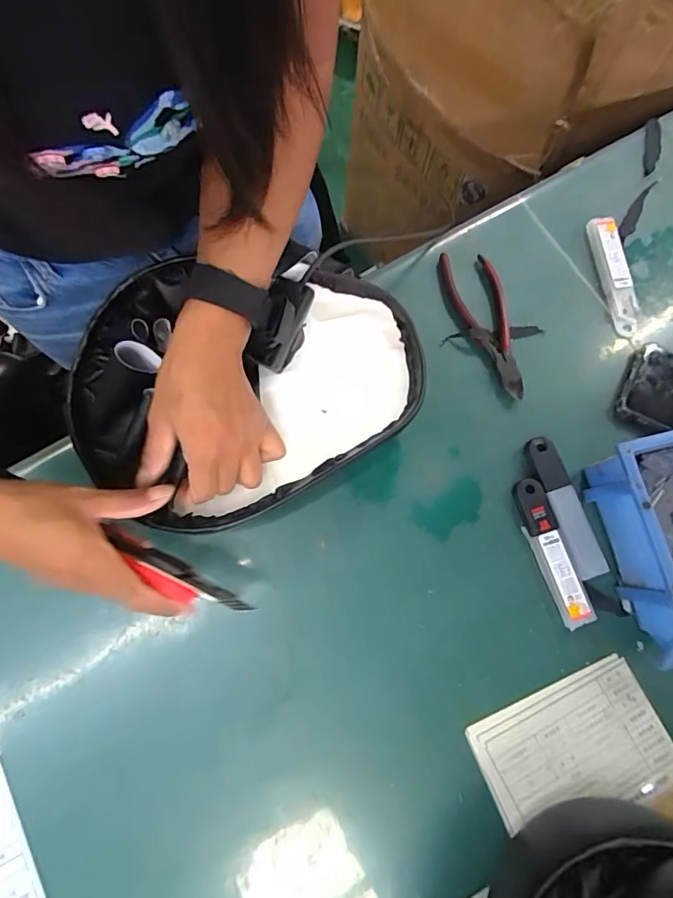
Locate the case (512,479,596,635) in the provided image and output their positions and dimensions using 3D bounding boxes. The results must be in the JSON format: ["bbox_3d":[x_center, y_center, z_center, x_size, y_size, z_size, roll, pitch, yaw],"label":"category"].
[{"bbox_3d":[0.188,0.090,0.415,0.027,0.012,0.128,-18,78,-4],"label":"case"}]

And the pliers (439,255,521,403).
[{"bbox_3d":[0.146,-0.123,0.463,0.046,0.016,0.156,-14,78,-3],"label":"pliers"}]

